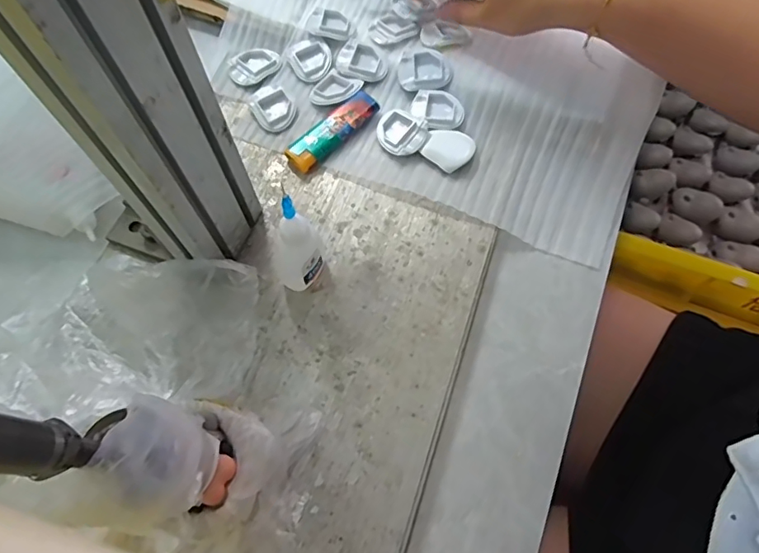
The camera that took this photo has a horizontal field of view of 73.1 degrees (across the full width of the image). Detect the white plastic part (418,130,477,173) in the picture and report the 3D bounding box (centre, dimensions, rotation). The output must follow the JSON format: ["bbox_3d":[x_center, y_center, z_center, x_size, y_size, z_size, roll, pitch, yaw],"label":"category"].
[{"bbox_3d":[0.051,-0.095,0.373,0.034,0.004,0.033,39,74,16],"label":"white plastic part"}]

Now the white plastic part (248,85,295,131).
[{"bbox_3d":[-0.080,-0.128,0.387,0.029,0.009,0.035,-34,70,-11],"label":"white plastic part"}]

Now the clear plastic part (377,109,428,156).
[{"bbox_3d":[0.016,-0.106,0.377,0.032,0.009,0.038,-38,71,-13],"label":"clear plastic part"}]

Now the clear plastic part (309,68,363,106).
[{"bbox_3d":[-0.033,-0.143,0.391,0.032,0.005,0.033,24,70,11],"label":"clear plastic part"}]

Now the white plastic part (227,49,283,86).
[{"bbox_3d":[-0.100,-0.168,0.406,0.039,0.005,0.034,-43,72,-14],"label":"white plastic part"}]

